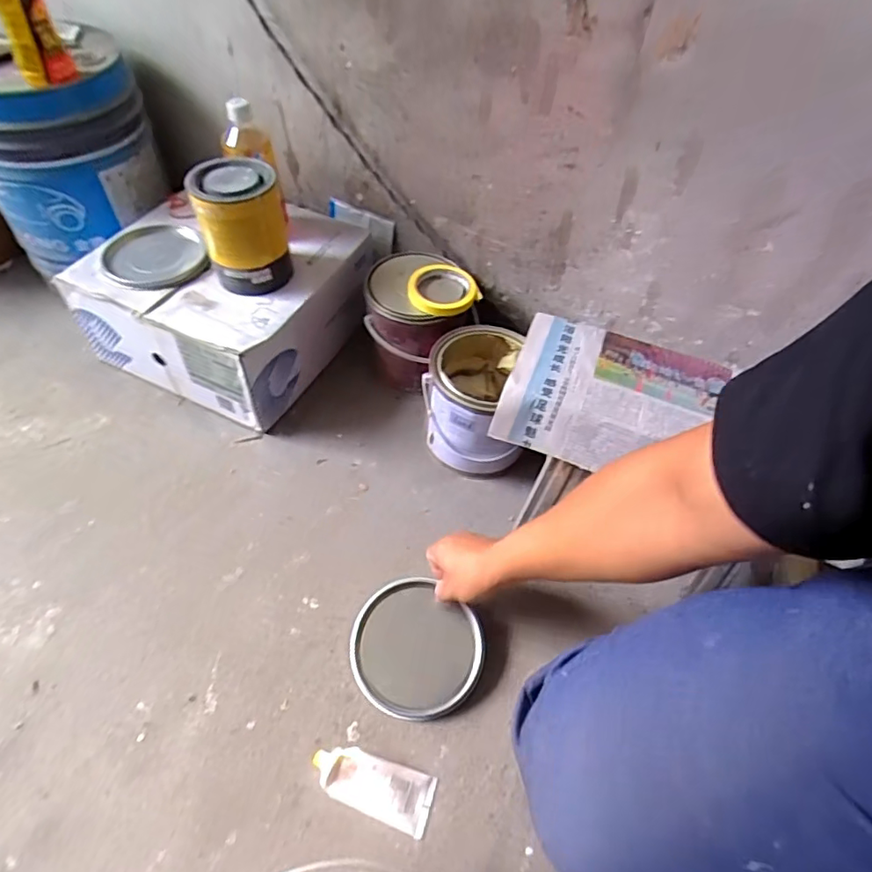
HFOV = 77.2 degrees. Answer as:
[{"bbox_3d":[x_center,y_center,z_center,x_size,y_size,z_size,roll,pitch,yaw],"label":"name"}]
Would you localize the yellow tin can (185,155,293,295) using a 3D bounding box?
[{"bbox_3d":[-0.258,-0.281,0.740,0.112,0.141,0.107,-13,52,-16],"label":"yellow tin can"}]

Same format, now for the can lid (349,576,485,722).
[{"bbox_3d":[-0.023,0.240,0.617,0.145,0.012,0.137,1,69,-4],"label":"can lid"}]

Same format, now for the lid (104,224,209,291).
[{"bbox_3d":[-0.410,-0.268,0.794,0.136,0.022,0.143,-15,53,-18],"label":"lid"}]

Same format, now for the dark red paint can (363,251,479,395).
[{"bbox_3d":[-0.028,-0.178,0.851,0.166,0.161,0.156,32,57,20],"label":"dark red paint can"}]

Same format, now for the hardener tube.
[{"bbox_3d":[-0.063,0.342,0.538,0.122,0.033,0.048,17,53,9],"label":"hardener tube"}]

